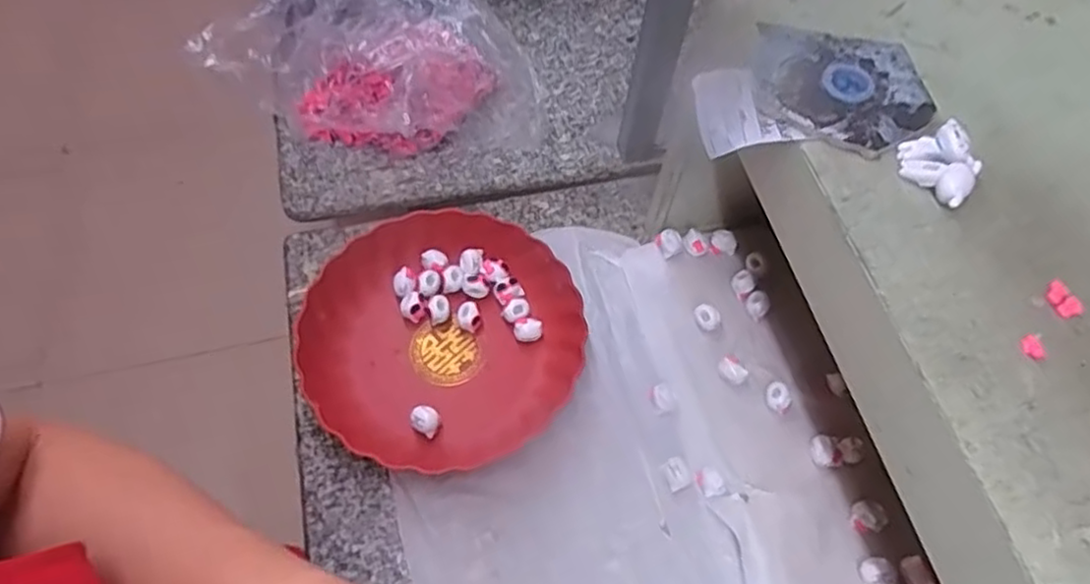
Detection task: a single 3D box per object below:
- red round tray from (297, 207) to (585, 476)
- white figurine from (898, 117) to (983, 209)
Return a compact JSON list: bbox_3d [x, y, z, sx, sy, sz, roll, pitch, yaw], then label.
[{"bbox_3d":[-0.092,0.038,0.611,0.239,0.038,0.227,2,61,-3],"label":"red round tray"},{"bbox_3d":[0.220,-0.071,0.372,0.040,0.016,0.045,-28,67,-18],"label":"white figurine"}]

